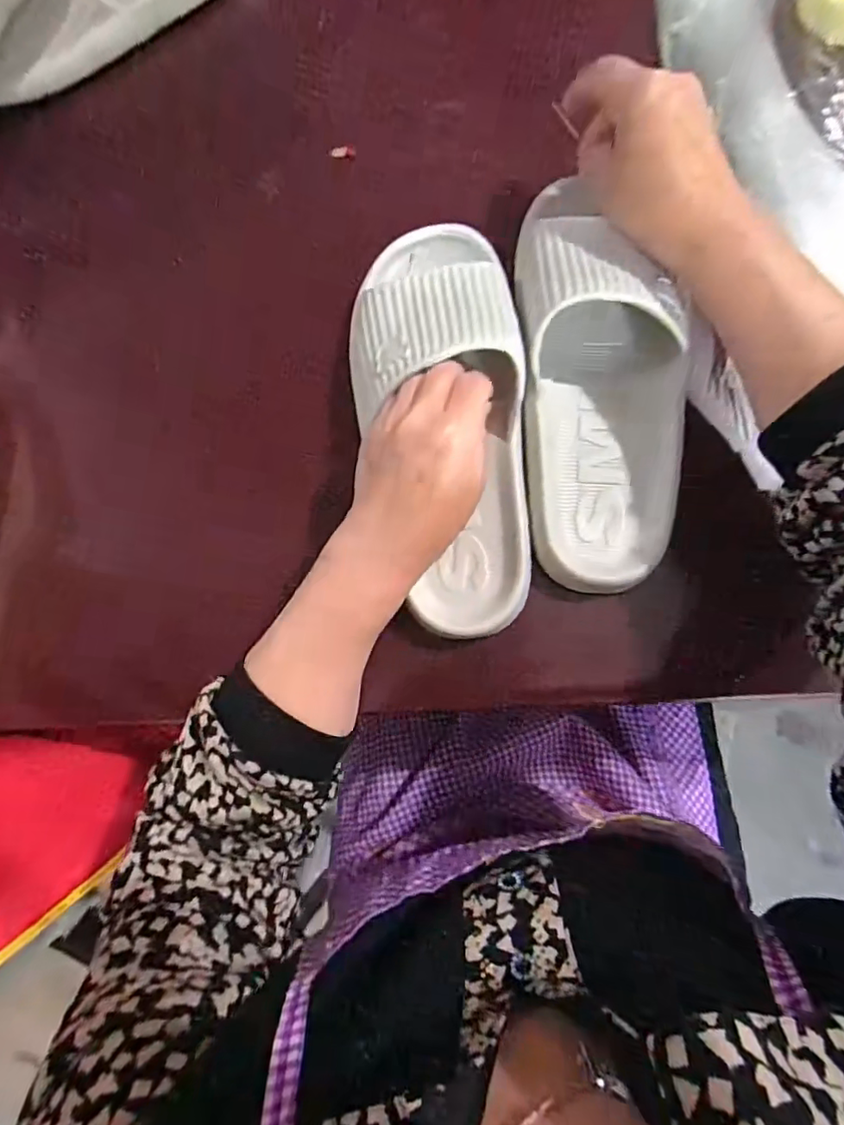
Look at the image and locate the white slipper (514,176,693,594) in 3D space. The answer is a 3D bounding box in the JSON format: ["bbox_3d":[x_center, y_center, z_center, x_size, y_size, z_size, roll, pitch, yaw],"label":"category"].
[{"bbox_3d":[0.114,-0.118,0.359,0.097,0.077,0.263,-5,90,0],"label":"white slipper"}]

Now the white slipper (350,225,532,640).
[{"bbox_3d":[0.016,-0.093,0.355,0.109,0.070,0.271,-9,89,0],"label":"white slipper"}]

